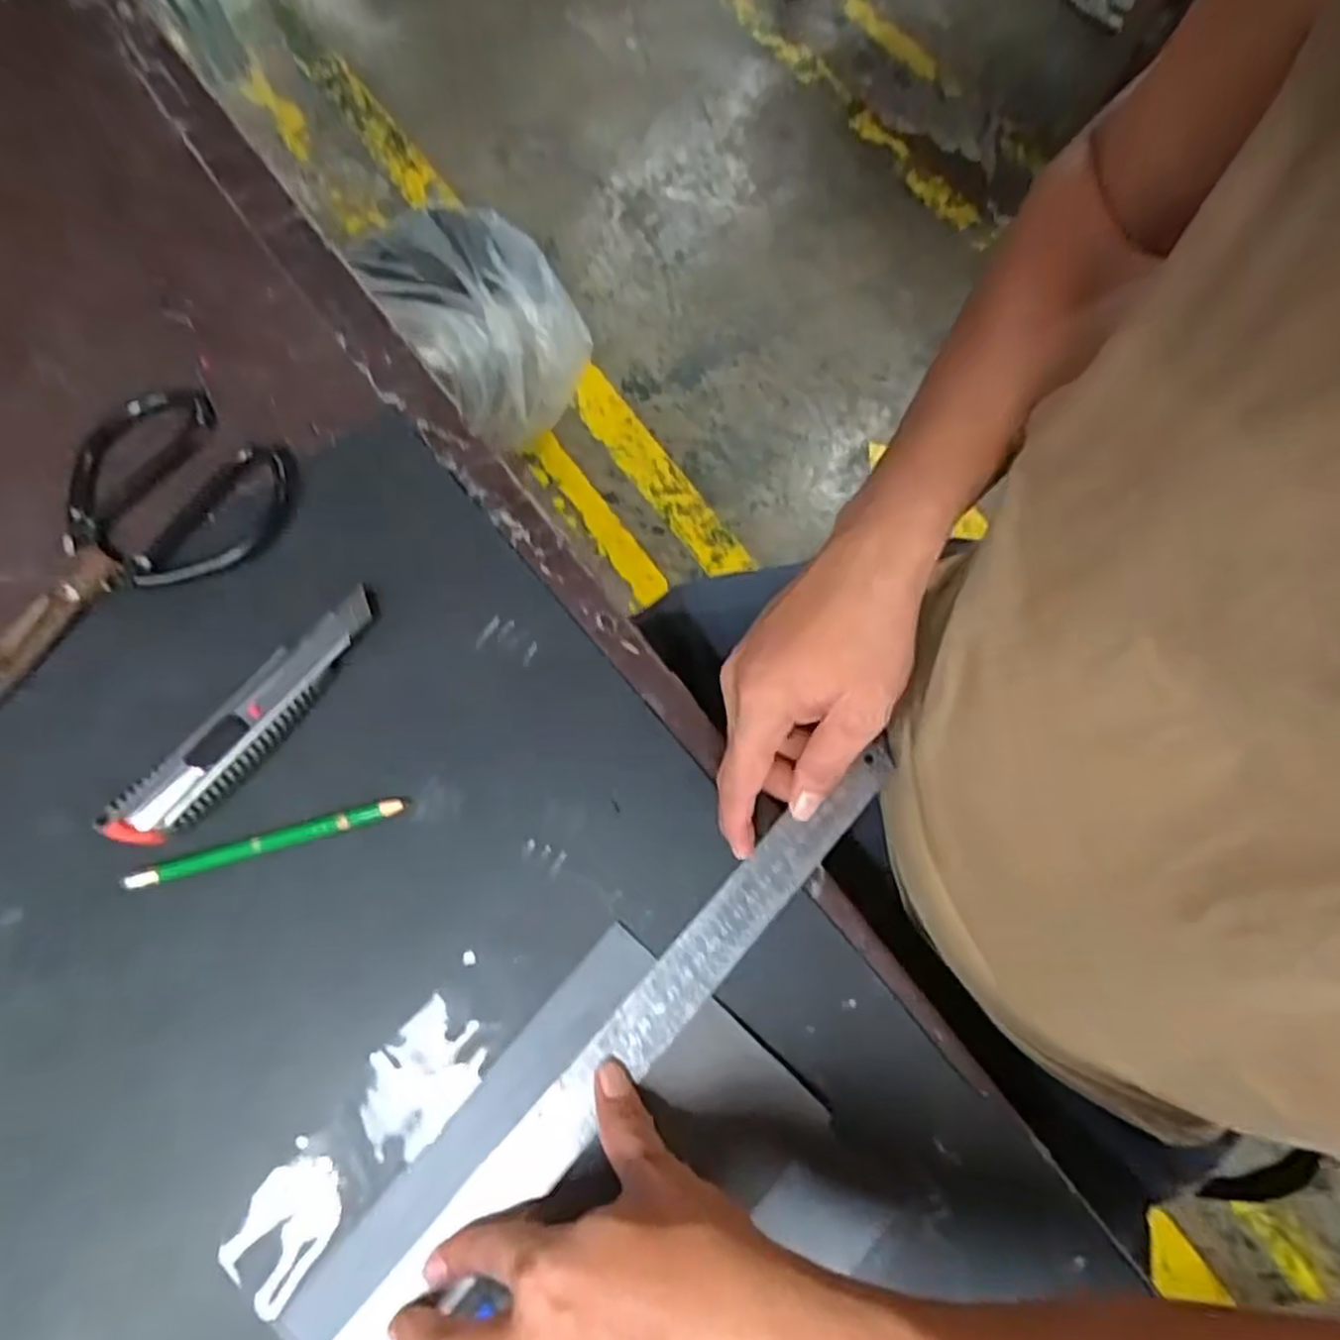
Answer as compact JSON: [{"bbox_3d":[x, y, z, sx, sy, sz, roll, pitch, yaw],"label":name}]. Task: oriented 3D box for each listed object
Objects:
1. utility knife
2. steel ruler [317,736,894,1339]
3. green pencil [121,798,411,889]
[{"bbox_3d":[-0.214,0.025,0.400,0.036,0.015,0.166,43,77,12],"label":"utility knife"},{"bbox_3d":[-0.070,0.226,0.351,0.034,0.008,0.515,40,76,17],"label":"steel ruler"},{"bbox_3d":[-0.202,0.086,0.389,0.138,0.006,0.009,-15,73,-5],"label":"green pencil"}]

